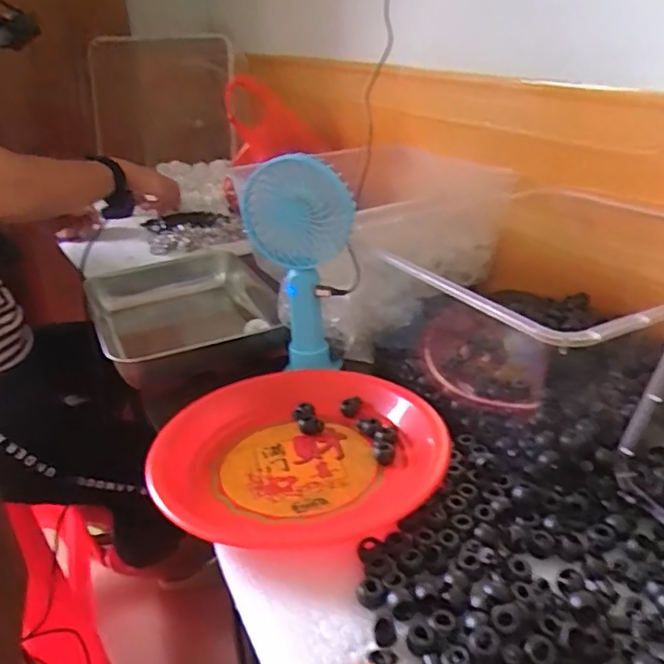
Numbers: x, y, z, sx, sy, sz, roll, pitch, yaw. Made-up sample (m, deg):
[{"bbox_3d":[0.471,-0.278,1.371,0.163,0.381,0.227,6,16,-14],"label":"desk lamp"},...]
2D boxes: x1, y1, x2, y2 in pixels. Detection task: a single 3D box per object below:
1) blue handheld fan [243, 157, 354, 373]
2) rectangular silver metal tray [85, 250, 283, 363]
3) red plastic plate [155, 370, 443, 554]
[{"bbox_3d":[-0.030,-0.062,0.581,0.098,0.206,0.038,3,29,11],"label":"blue handheld fan"},{"bbox_3d":[-0.199,-0.027,0.822,0.229,0.132,0.057,-12,30,-17],"label":"rectangular silver metal tray"},{"bbox_3d":[-0.027,0.096,0.492,0.224,0.030,0.229,-2,28,1],"label":"red plastic plate"}]

